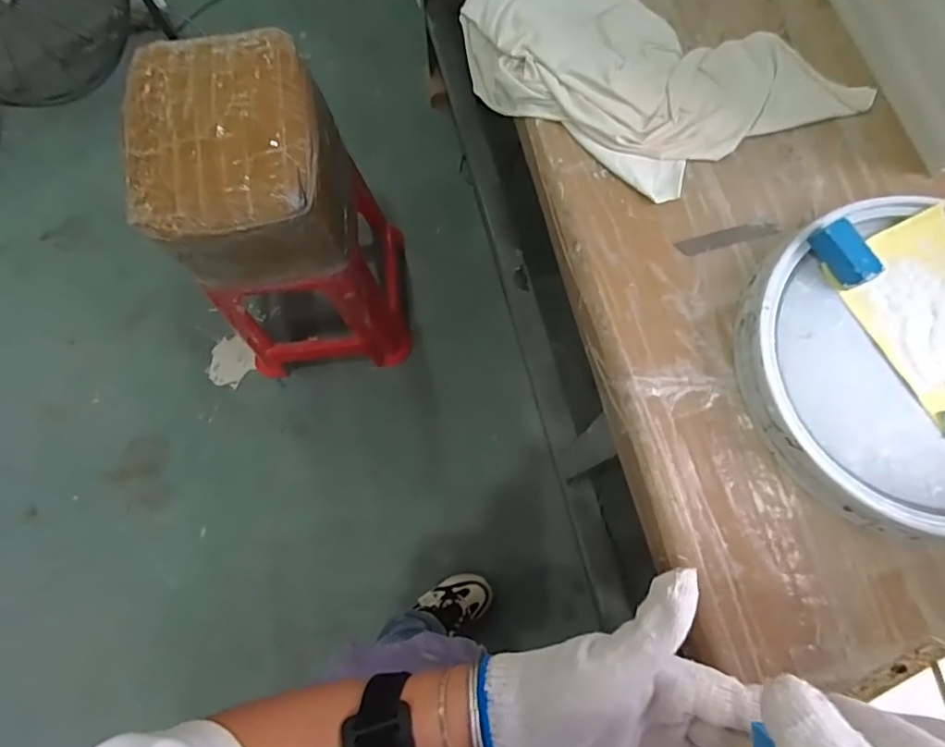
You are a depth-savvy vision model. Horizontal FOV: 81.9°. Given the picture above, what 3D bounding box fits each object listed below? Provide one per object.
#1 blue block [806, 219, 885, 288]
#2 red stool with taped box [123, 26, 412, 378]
[{"bbox_3d":[0.334,-0.107,0.485,0.031,0.021,0.060,-29,77,-7],"label":"blue block"},{"bbox_3d":[-0.362,-0.279,1.159,0.379,0.691,0.374,-3,75,0],"label":"red stool with taped box"}]

